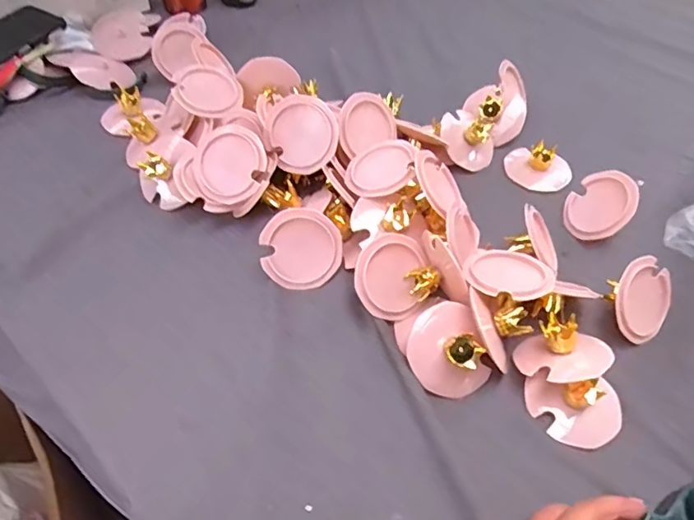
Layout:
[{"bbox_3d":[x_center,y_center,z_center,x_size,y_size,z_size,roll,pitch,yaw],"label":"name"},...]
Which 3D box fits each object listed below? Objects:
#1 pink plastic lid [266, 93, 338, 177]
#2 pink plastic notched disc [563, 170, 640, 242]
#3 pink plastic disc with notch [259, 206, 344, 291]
[{"bbox_3d":[-0.046,-0.128,0.547,0.069,0.009,0.078,-8,90,7],"label":"pink plastic lid"},{"bbox_3d":[0.265,-0.057,0.564,0.006,0.075,0.072,23,24,-31],"label":"pink plastic notched disc"},{"bbox_3d":[-0.043,-0.010,0.500,0.073,0.009,0.073,0,95,-5],"label":"pink plastic disc with notch"}]

